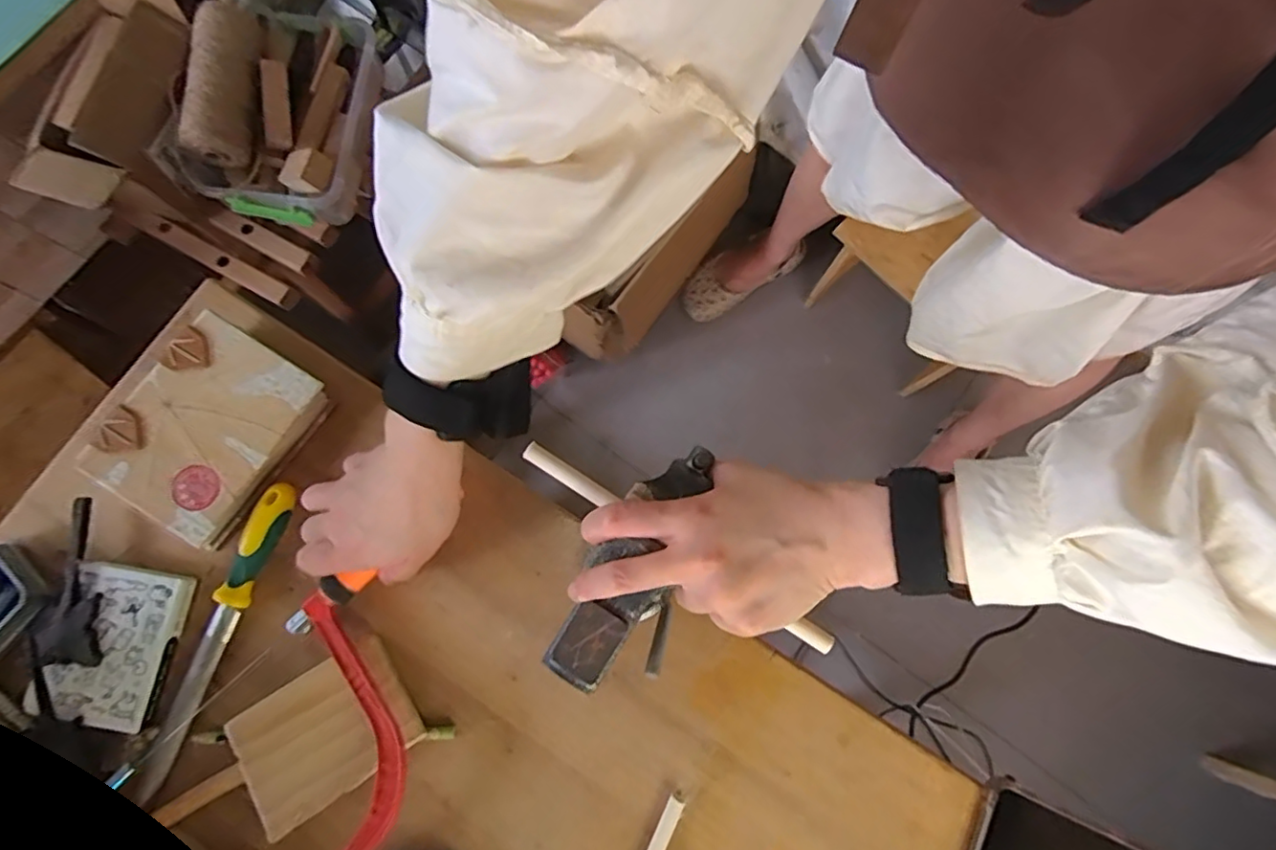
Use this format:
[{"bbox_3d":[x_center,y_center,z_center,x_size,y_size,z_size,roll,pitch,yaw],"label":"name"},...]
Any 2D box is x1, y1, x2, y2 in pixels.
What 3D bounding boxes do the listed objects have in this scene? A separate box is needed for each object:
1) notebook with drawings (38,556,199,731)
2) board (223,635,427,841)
[{"bbox_3d":[-0.338,0.142,0.392,0.066,0.018,0.095,11,78,2],"label":"notebook with drawings"},{"bbox_3d":[-0.193,0.188,0.373,0.098,0.010,0.074,-33,73,-15],"label":"board"}]

